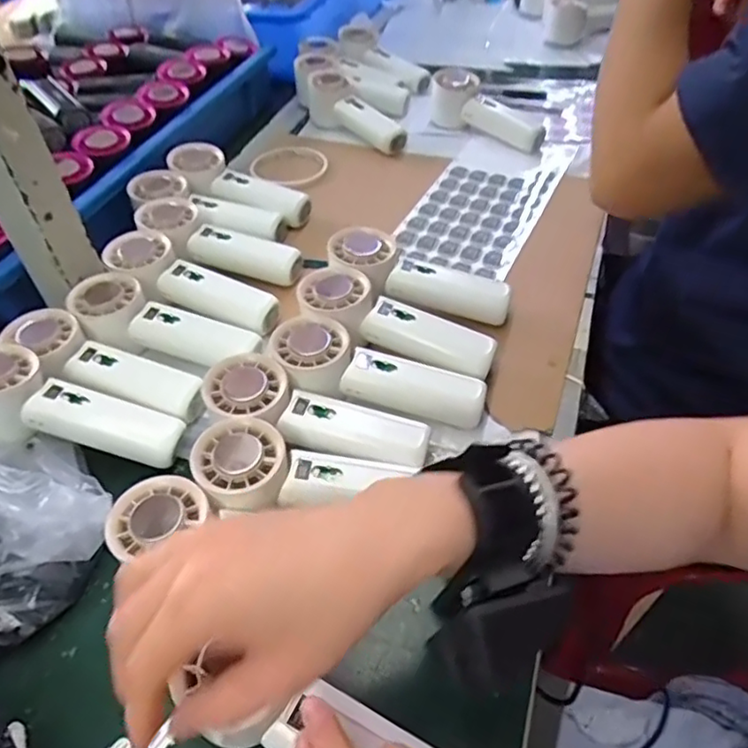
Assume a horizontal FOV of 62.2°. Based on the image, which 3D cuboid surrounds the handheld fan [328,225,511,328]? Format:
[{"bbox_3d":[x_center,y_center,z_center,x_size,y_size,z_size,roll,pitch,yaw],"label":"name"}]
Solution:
[{"bbox_3d":[0.035,-0.080,0.526,0.157,0.039,0.053,22,50,2],"label":"handheld fan"}]

